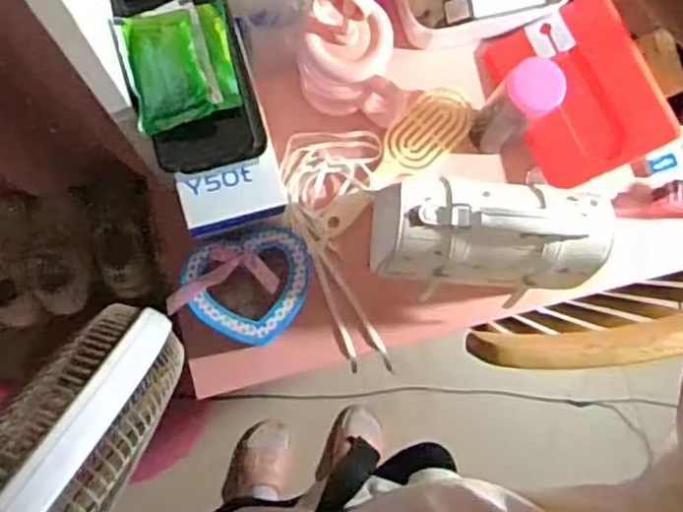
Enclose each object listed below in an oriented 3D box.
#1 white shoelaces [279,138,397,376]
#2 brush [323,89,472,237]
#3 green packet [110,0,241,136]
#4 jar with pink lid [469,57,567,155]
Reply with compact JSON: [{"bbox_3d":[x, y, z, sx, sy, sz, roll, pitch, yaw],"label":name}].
[{"bbox_3d":[0.001,-0.011,0.765,0.111,0.028,0.277,-6,82,-6],"label":"white shoelaces"},{"bbox_3d":[0.058,-0.111,0.776,0.219,0.020,0.065,-42,87,-9],"label":"brush"},{"bbox_3d":[-0.123,-0.148,0.514,0.081,0.025,0.094,-15,83,-7],"label":"green packet"},{"bbox_3d":[0.188,-0.158,0.722,0.058,0.147,0.055,34,80,1],"label":"jar with pink lid"}]

